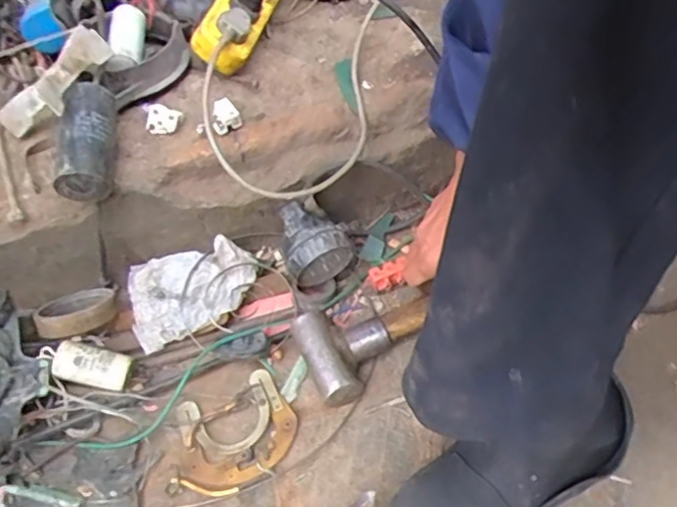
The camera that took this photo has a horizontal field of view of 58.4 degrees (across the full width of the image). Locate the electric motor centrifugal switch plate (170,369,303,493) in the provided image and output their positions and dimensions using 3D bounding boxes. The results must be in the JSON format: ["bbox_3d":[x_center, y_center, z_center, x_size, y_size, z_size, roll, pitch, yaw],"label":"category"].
[{"bbox_3d":[-0.097,0.164,0.556,0.110,0.015,0.095,-22,52,-11],"label":"electric motor centrifugal switch plate"}]

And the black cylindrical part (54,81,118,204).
[{"bbox_3d":[-0.239,-0.109,0.578,0.049,0.056,0.113,-6,67,2],"label":"black cylindrical part"}]

